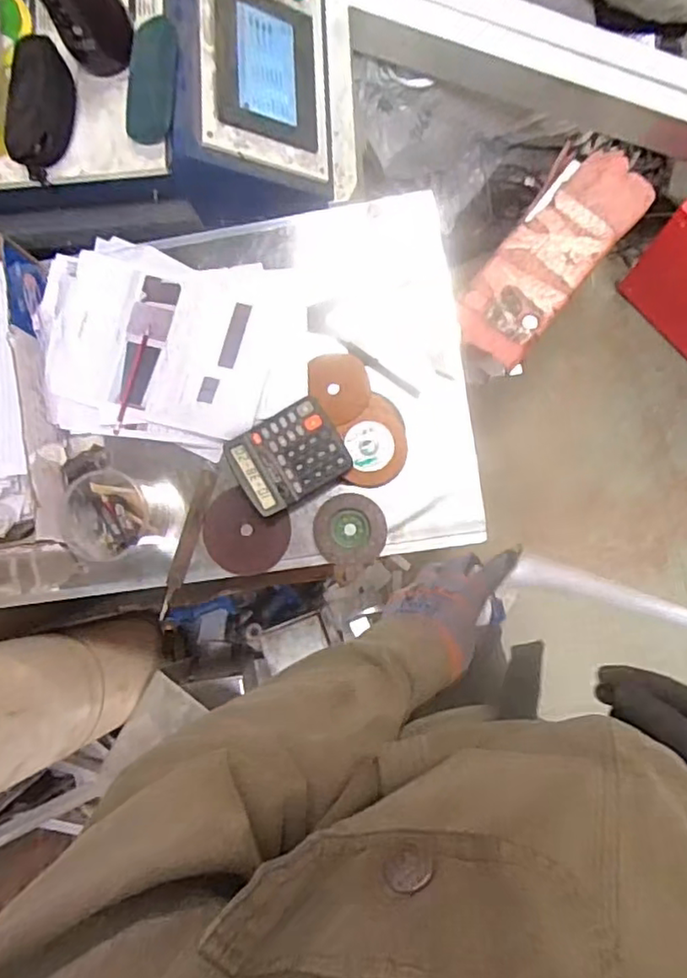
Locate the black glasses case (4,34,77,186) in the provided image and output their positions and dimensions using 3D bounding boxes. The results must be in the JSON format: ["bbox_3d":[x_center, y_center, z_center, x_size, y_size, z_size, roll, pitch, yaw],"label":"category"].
[{"bbox_3d":[-0.395,-0.493,0.805,0.077,0.071,0.165,4,85,6],"label":"black glasses case"}]

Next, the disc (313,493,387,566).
[{"bbox_3d":[0.008,0.054,0.840,0.094,0.011,0.092,-1,84,6],"label":"disc"}]

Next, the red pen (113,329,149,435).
[{"bbox_3d":[-0.297,-0.150,0.883,0.012,0.006,0.152,16,86,7],"label":"red pen"}]

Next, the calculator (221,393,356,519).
[{"bbox_3d":[-0.075,-0.045,0.845,0.144,0.023,0.120,-29,82,2],"label":"calculator"}]

